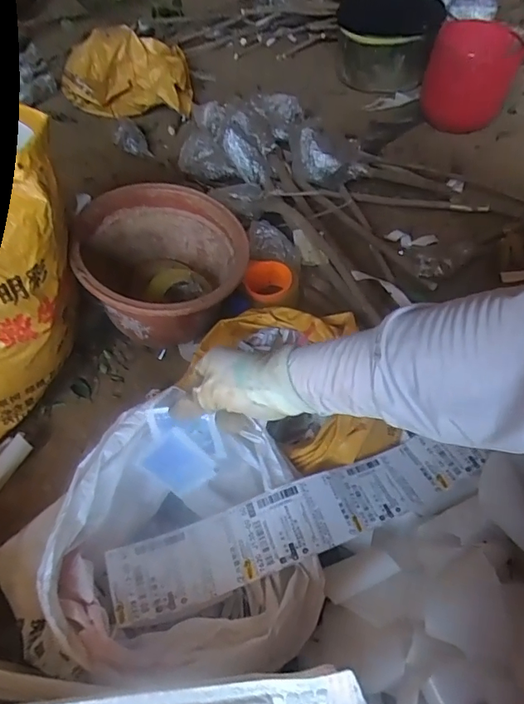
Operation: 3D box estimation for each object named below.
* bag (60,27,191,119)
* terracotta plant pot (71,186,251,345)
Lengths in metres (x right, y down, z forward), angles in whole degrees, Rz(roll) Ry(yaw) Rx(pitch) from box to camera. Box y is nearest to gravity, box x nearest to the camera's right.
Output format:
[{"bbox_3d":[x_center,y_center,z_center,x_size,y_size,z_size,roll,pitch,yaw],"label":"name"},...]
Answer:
[{"bbox_3d":[-0.372,-0.737,1.315,0.356,0.174,0.291,-10,52,-5],"label":"bag"},{"bbox_3d":[-0.146,-0.121,0.778,0.239,0.176,0.254,-1,52,2],"label":"terracotta plant pot"}]

